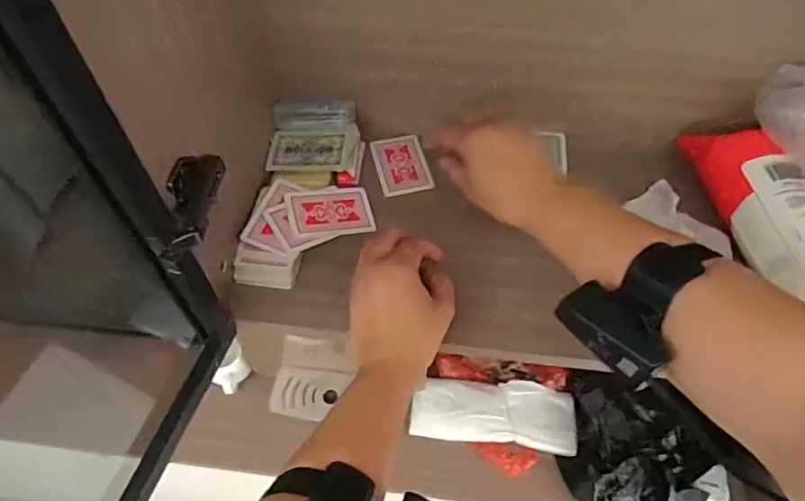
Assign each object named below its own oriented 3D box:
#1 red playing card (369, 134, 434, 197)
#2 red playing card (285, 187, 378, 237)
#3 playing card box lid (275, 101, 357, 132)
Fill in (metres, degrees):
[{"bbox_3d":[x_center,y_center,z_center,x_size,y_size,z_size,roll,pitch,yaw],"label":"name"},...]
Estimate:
[{"bbox_3d":[-0.001,-0.096,0.604,0.057,0.007,0.075,-13,62,-7],"label":"red playing card"},{"bbox_3d":[-0.073,-0.040,0.548,0.085,0.005,0.055,-6,62,-21],"label":"red playing card"},{"bbox_3d":[-0.092,-0.143,0.576,0.085,0.031,0.028,-5,55,-4],"label":"playing card box lid"}]

